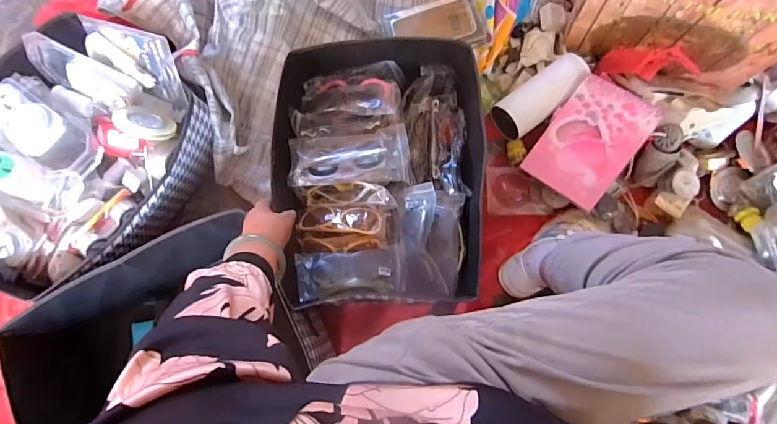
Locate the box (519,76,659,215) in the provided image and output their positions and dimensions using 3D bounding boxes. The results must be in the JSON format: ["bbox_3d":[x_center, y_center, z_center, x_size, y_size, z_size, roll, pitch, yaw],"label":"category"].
[{"bbox_3d":[0.354,-0.126,0.790,0.144,0.014,0.208,37,96,18],"label":"box"}]

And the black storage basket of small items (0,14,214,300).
[{"bbox_3d":[-0.528,-0.080,0.780,0.359,0.209,0.446,24,81,5],"label":"black storage basket of small items"}]

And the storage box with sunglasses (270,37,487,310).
[{"bbox_3d":[-0.014,-0.074,0.740,0.322,0.101,0.434,-2,79,0],"label":"storage box with sunglasses"}]

